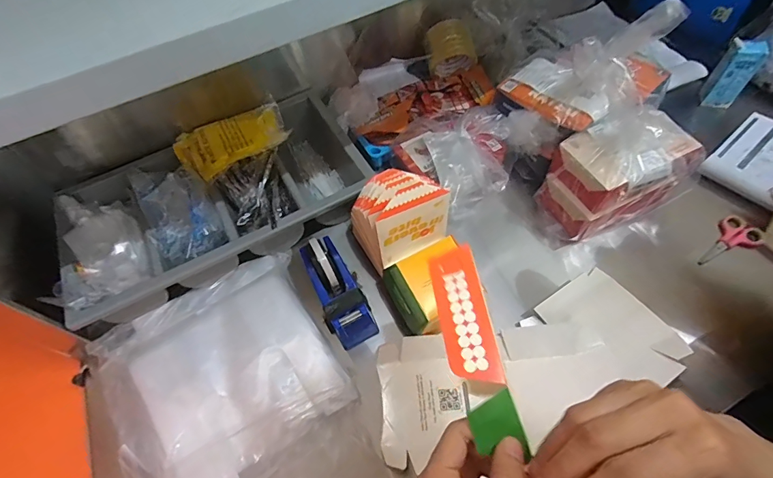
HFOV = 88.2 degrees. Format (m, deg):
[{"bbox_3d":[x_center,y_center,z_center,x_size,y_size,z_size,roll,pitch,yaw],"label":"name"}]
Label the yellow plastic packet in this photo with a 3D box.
[{"bbox_3d":[-0.273,-0.178,0.712,0.191,0.033,0.134,-29,60,-13],"label":"yellow plastic packet"}]

